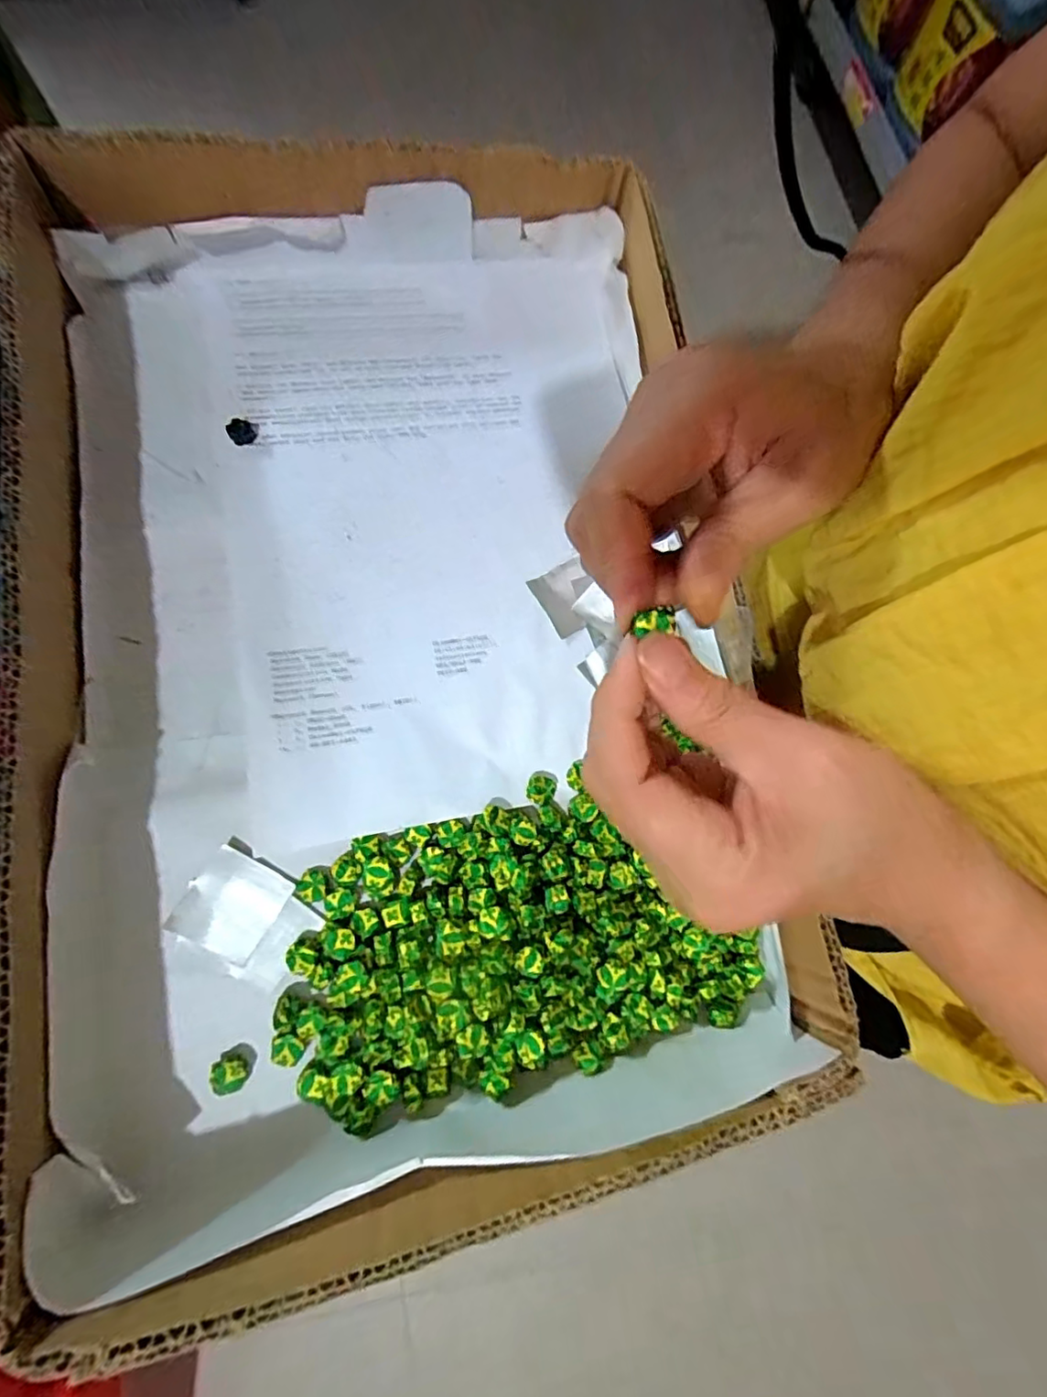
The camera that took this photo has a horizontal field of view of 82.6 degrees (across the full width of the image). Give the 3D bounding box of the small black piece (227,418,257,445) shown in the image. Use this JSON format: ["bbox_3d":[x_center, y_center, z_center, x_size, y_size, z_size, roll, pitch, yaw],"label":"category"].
[{"bbox_3d":[-0.136,-0.129,0.287,0.012,0.006,0.012,1,73,-2],"label":"small black piece"}]

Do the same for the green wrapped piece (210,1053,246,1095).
[{"bbox_3d":[-0.111,0.141,0.224,0.012,0.007,0.012,-13,76,-5],"label":"green wrapped piece"}]

